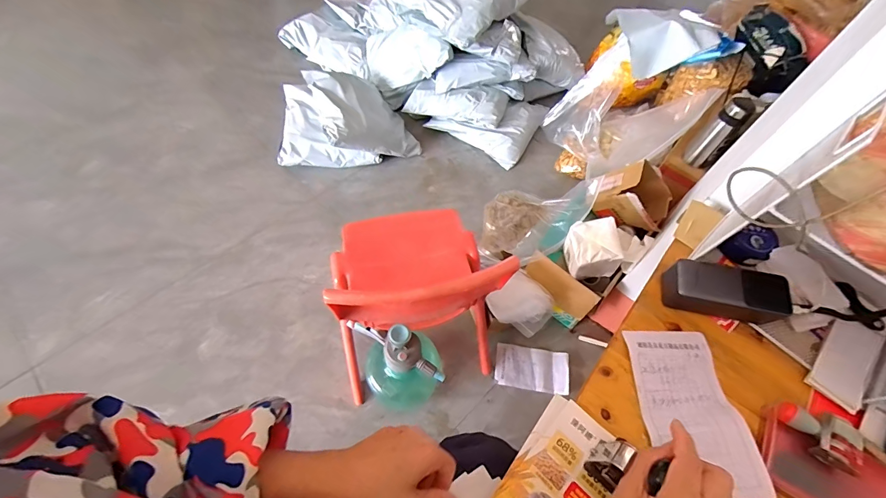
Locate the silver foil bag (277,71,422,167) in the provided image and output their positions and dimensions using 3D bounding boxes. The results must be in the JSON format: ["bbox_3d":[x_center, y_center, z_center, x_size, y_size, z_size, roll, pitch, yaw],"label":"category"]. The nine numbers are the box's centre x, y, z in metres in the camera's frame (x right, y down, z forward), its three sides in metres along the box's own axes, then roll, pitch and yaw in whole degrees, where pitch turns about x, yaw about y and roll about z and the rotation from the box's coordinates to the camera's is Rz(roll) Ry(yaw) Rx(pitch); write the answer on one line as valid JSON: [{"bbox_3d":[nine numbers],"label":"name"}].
[{"bbox_3d":[-0.291,-0.402,1.193,0.421,0.156,0.287,0,59,-4],"label":"silver foil bag"}]

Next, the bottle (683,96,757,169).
[{"bbox_3d":[0.681,-0.285,0.931,0.070,0.171,0.058,41,64,18],"label":"bottle"}]

